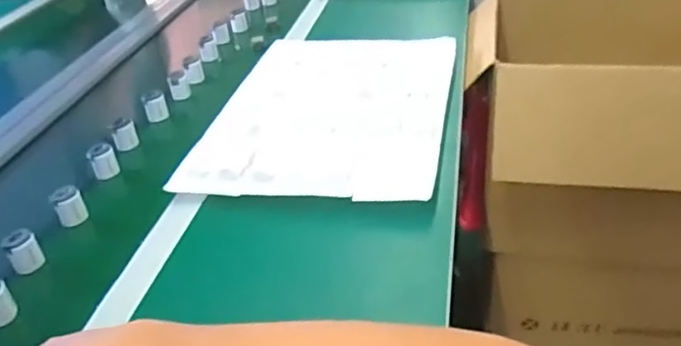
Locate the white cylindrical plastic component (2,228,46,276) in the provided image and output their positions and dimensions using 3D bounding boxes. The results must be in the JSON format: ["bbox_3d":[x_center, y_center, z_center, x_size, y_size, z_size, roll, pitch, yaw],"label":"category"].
[{"bbox_3d":[-0.346,0.086,0.666,0.032,0.043,0.032,2,41,-2],"label":"white cylindrical plastic component"}]

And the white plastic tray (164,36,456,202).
[{"bbox_3d":[-0.006,-0.100,0.868,0.313,0.014,0.437,3,36,13],"label":"white plastic tray"}]

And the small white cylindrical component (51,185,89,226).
[{"bbox_3d":[-0.325,0.040,0.728,0.033,0.032,0.040,-20,47,-25],"label":"small white cylindrical component"}]

